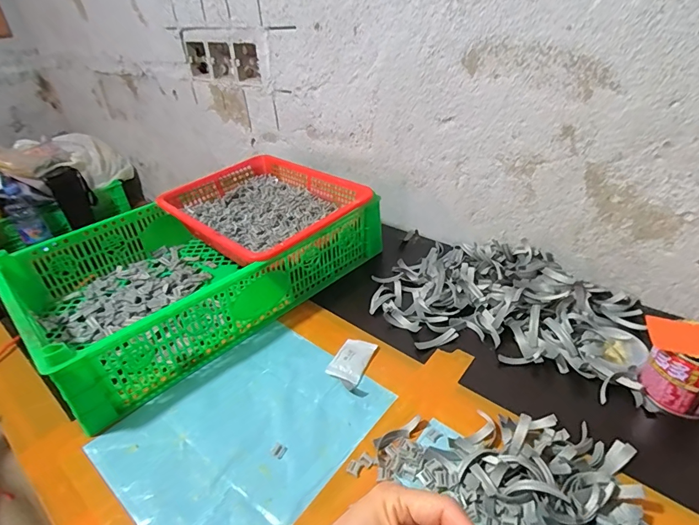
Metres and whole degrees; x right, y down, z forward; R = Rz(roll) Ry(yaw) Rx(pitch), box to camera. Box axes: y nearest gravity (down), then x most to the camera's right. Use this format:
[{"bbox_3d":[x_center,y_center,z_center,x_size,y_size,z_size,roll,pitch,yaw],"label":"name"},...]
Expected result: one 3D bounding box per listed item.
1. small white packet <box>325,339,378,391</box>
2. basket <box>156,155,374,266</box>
[{"bbox_3d":[0.003,0.115,0.492,0.039,0.009,0.073,13,37,25],"label":"small white packet"},{"bbox_3d":[-0.139,-0.080,0.670,0.300,0.070,0.240,25,43,37],"label":"basket"}]

